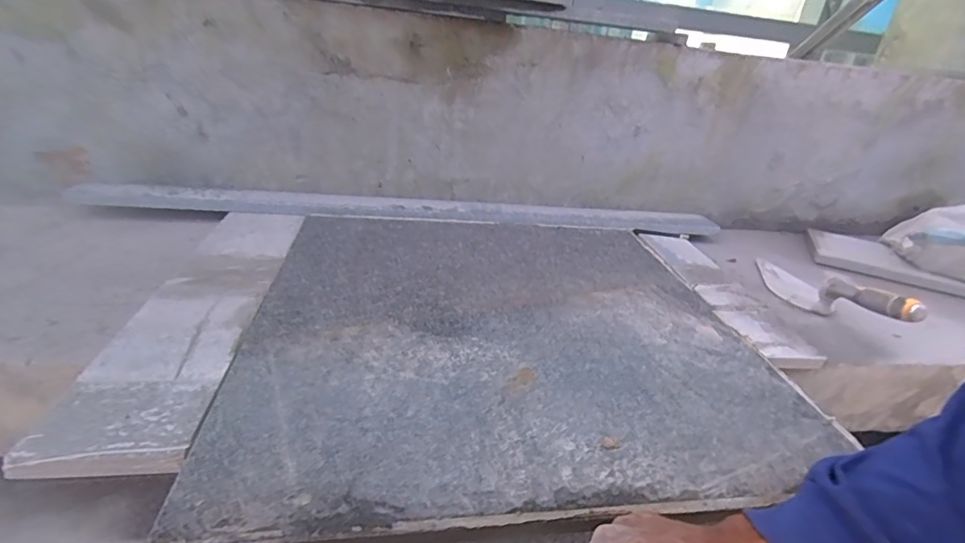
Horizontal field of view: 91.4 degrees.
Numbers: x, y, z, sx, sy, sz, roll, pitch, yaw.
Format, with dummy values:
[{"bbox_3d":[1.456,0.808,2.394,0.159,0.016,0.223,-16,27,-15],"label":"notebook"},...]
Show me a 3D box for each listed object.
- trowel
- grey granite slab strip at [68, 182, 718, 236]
[{"bbox_3d":[0.531,0.032,0.741,0.073,0.064,0.311,6,7,-2],"label":"trowel"},{"bbox_3d":[-0.105,-0.108,0.861,1.146,0.014,0.070,2,28,-8],"label":"grey granite slab strip"}]

